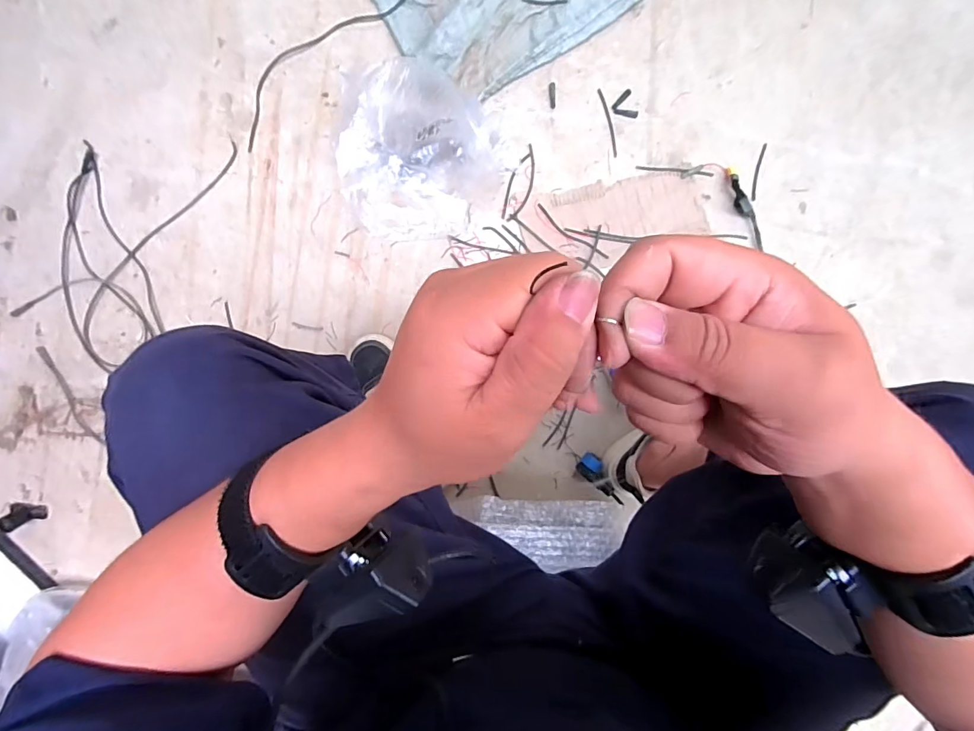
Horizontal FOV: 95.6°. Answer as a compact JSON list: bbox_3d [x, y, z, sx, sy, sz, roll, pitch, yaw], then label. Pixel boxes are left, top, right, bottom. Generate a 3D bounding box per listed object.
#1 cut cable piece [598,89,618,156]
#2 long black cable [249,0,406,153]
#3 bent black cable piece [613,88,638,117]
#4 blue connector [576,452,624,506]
[{"bbox_3d":[0.203,-0.402,0.732,0.010,0.004,0.113,-15,92,0],"label":"cut cable piece"},{"bbox_3d":[-0.245,-0.540,0.723,0.452,0.010,0.076,-41,92,1],"label":"long black cable"},{"bbox_3d":[0.227,-0.430,0.730,0.037,0.009,0.047,-18,92,0],"label":"bent black cable piece"},{"bbox_3d":[0.183,0.184,0.711,0.040,0.014,0.093,-37,60,1],"label":"blue connector"}]

